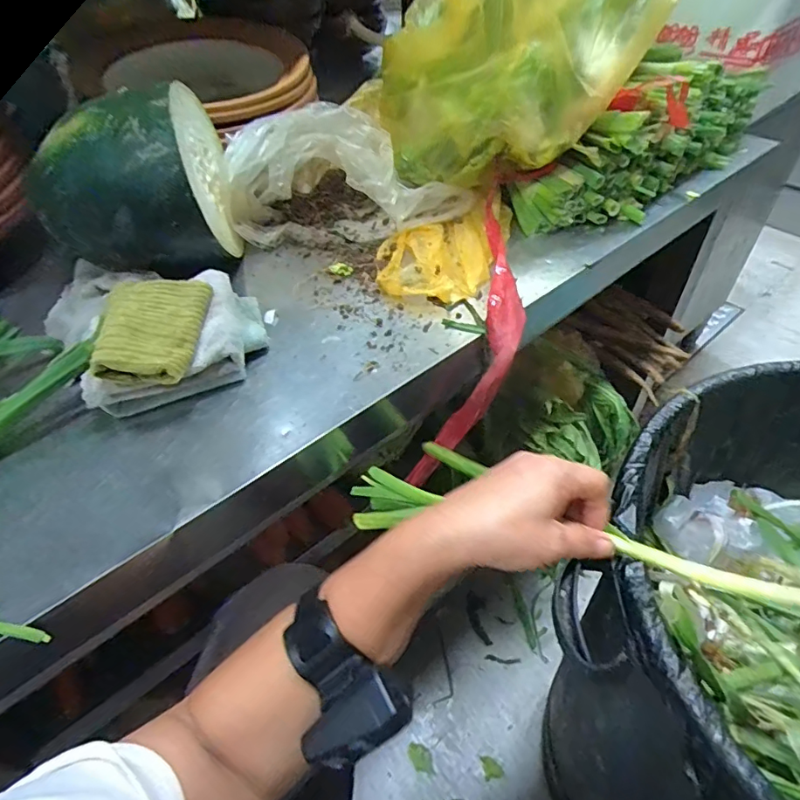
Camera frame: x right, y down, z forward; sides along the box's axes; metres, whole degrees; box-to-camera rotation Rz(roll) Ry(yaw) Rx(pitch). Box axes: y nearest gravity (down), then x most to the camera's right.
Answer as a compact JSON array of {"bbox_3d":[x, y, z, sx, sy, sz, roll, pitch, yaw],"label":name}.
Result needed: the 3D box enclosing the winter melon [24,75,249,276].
[{"bbox_3d":[-0.276,-0.222,0.553,0.176,0.170,0.165,-16,49,-11],"label":"winter melon"}]

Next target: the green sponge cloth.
[{"bbox_3d":[-0.223,-0.066,0.459,0.091,0.031,0.124,-5,47,-1],"label":"green sponge cloth"}]

